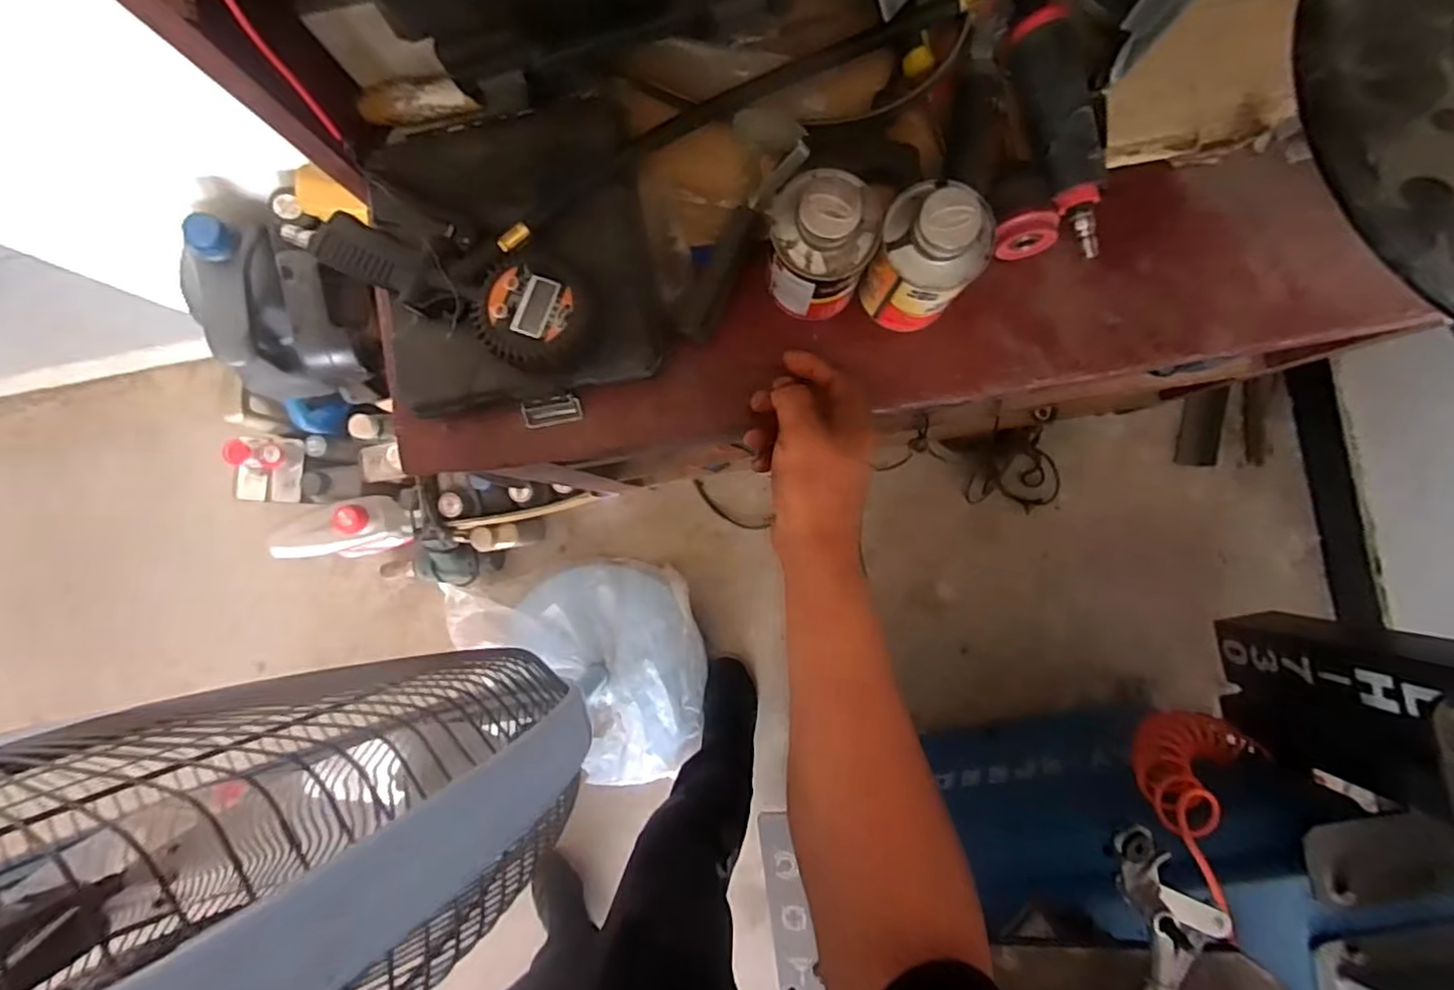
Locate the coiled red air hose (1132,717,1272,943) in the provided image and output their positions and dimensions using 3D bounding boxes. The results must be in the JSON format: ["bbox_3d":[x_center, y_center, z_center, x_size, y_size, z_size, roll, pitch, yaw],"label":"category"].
[{"bbox_3d":[0.607,0.379,0.835,0.124,0.351,0.101,-6,94,47],"label":"coiled red air hose"}]

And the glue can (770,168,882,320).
[{"bbox_3d":[0.060,-0.161,0.410,0.064,0.100,0.067,0,88,2],"label":"glue can"}]

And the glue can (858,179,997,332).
[{"bbox_3d":[0.126,-0.154,0.410,0.064,0.102,0.070,0,88,2],"label":"glue can"}]

